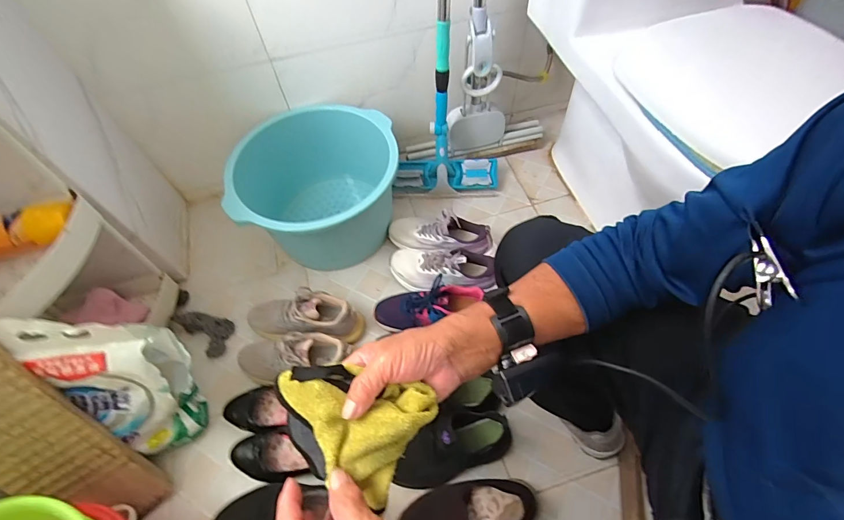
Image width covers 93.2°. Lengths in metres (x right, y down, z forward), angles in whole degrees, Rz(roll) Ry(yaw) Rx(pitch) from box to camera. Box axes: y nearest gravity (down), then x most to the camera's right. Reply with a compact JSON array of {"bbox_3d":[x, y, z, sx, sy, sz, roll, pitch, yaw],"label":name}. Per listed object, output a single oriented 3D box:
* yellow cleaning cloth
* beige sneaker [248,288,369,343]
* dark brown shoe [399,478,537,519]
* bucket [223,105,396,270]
[{"bbox_3d":[-0.069,0.147,0.361,0.141,0.042,0.100,19,62,14],"label":"yellow cleaning cloth"},{"bbox_3d":[-0.253,0.120,0.853,0.247,0.104,0.088,4,60,6],"label":"beige sneaker"},{"bbox_3d":[0.081,0.423,0.669,0.232,0.059,0.092,-13,59,-5],"label":"dark brown shoe"},{"bbox_3d":[-0.240,-0.159,0.939,0.348,0.245,0.341,-1,59,2],"label":"bucket"}]

